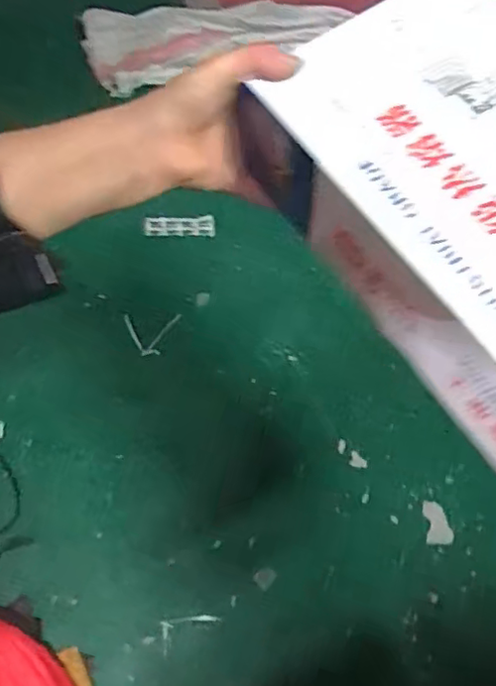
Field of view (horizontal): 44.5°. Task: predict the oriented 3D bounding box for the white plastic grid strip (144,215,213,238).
[{"bbox_3d":[-0.176,-0.296,1.554,0.179,0.010,0.050,0,99,7],"label":"white plastic grid strip"}]

